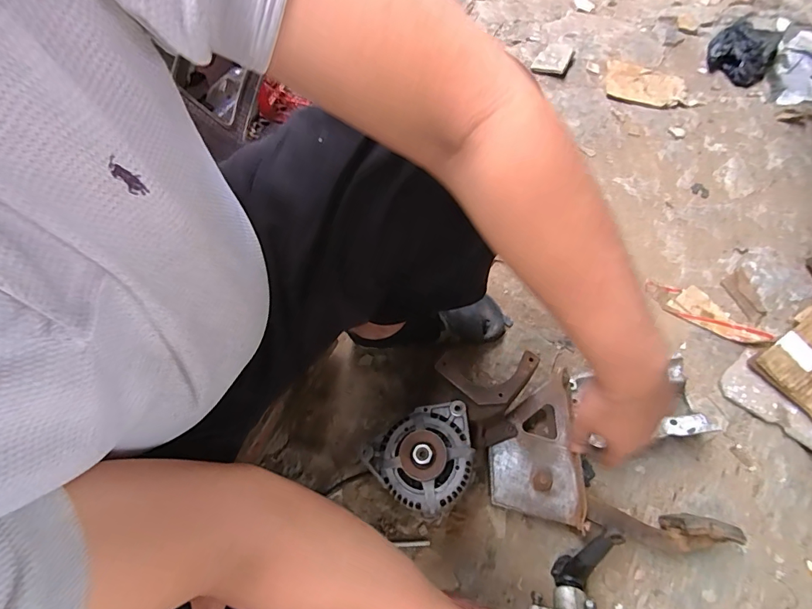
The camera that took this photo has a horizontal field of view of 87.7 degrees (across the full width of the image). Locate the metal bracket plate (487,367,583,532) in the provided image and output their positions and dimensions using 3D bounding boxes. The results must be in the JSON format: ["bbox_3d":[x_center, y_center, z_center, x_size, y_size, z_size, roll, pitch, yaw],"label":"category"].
[{"bbox_3d":[0.203,0.233,0.677,0.139,0.032,0.219,-3,66,-1],"label":"metal bracket plate"}]

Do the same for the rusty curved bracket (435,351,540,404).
[{"bbox_3d":[0.124,0.113,0.647,0.151,0.019,0.077,1,66,1],"label":"rusty curved bracket"}]

